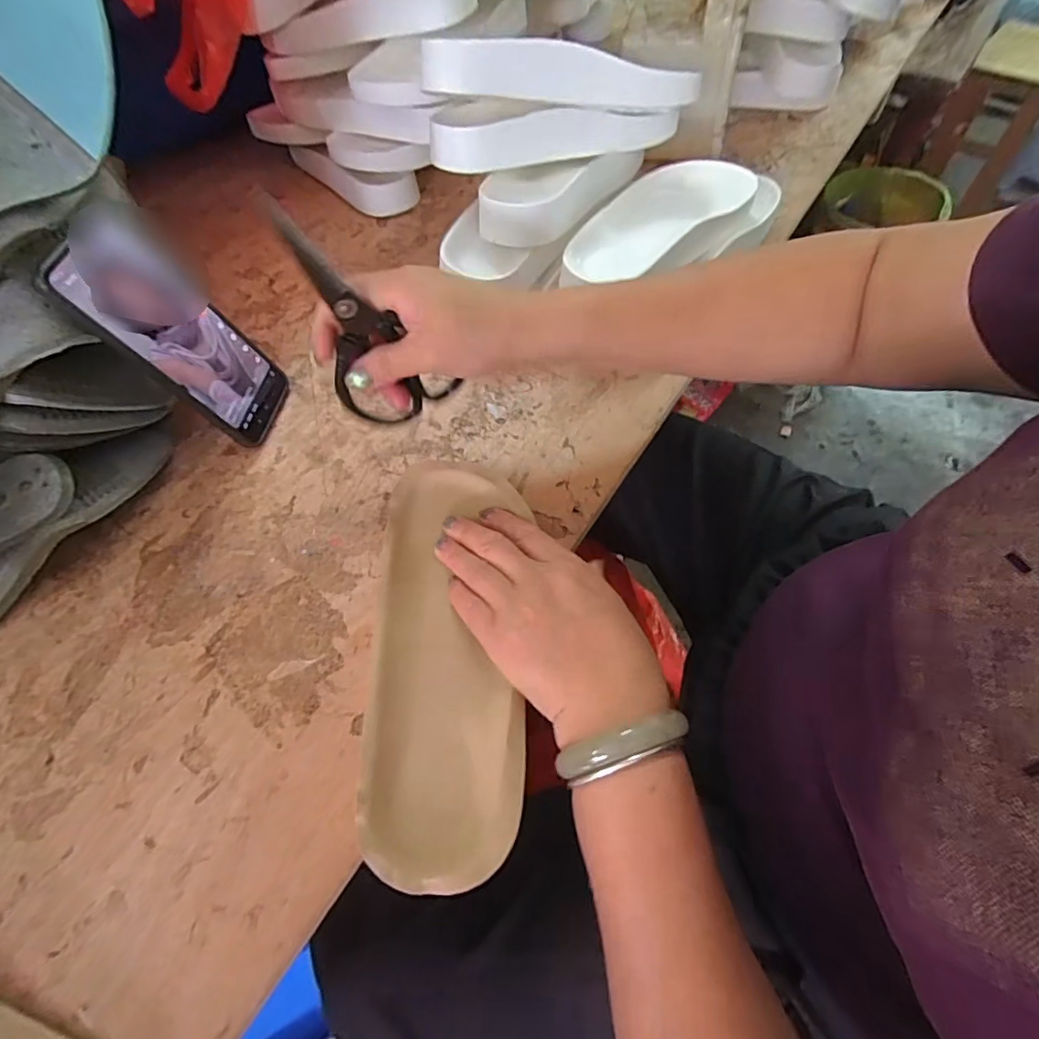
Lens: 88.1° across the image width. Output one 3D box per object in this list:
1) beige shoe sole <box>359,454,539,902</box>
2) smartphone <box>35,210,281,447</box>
[{"bbox_3d":[-0.043,0.069,0.317,0.087,0.014,0.241,-6,57,0],"label":"beige shoe sole"},{"bbox_3d":[-0.239,-0.128,0.387,0.013,0.164,0.078,-2,61,27],"label":"smartphone"}]

